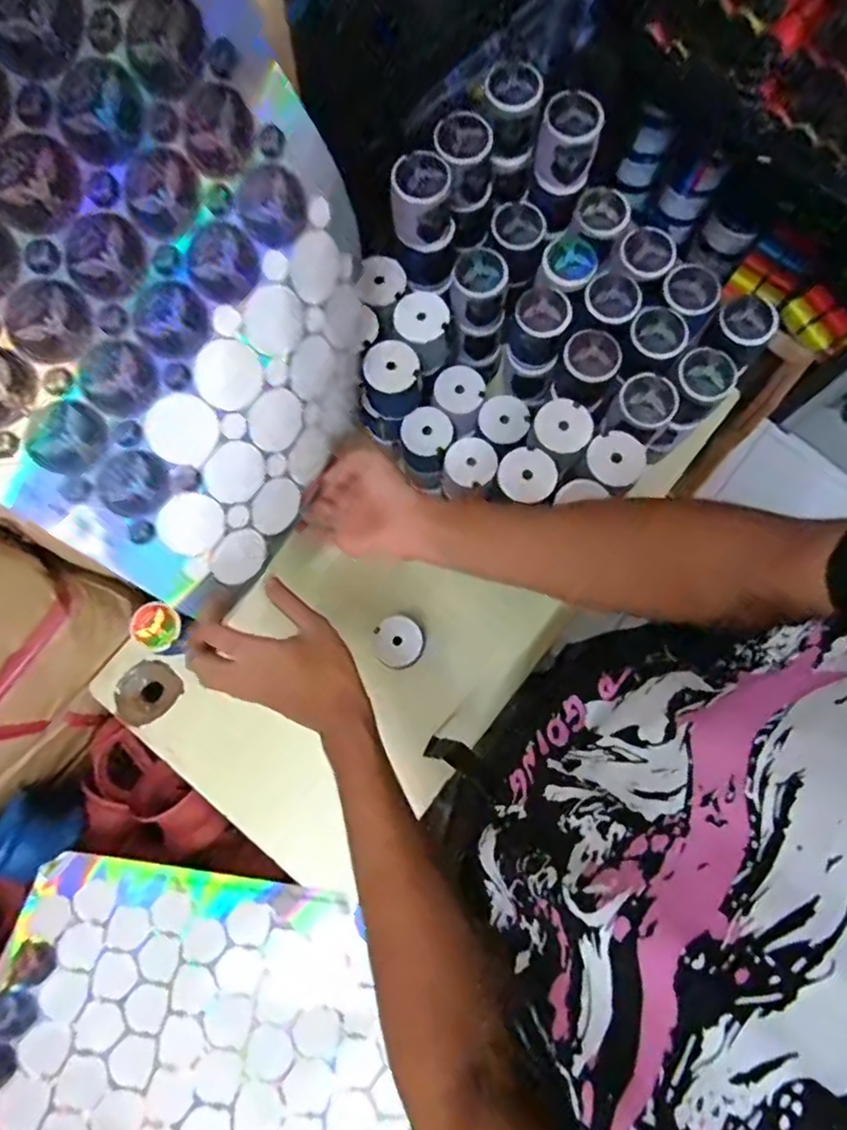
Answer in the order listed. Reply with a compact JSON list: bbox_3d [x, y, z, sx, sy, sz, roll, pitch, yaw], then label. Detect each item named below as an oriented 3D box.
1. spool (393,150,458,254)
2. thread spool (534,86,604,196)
[{"bbox_3d":[0.000,-0.355,0.624,0.059,0.063,0.062,0,79,1],"label":"spool"},{"bbox_3d":[0.143,-0.419,0.629,0.055,0.074,0.049,15,79,4],"label":"thread spool"}]

